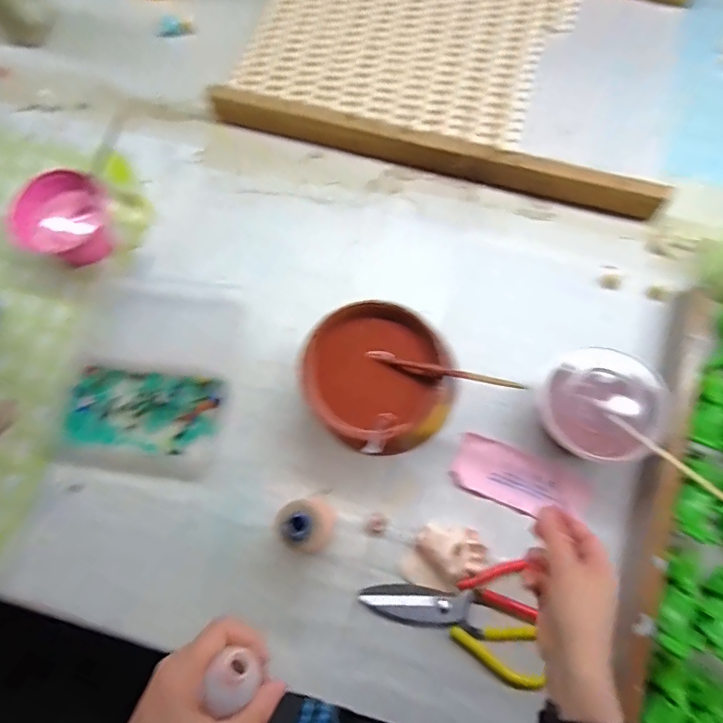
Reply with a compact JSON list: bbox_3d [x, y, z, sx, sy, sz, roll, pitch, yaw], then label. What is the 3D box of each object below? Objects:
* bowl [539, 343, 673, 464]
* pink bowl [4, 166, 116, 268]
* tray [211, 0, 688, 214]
[{"bbox_3d":[0.248,0.044,0.491,0.115,0.067,0.114,-1,72,2],"label":"bowl"},{"bbox_3d":[-0.356,-0.169,0.581,0.100,0.059,0.110,33,77,10],"label":"pink bowl"},{"bbox_3d":[0.141,-0.448,0.673,0.588,0.040,0.426,14,73,6],"label":"tray"}]

